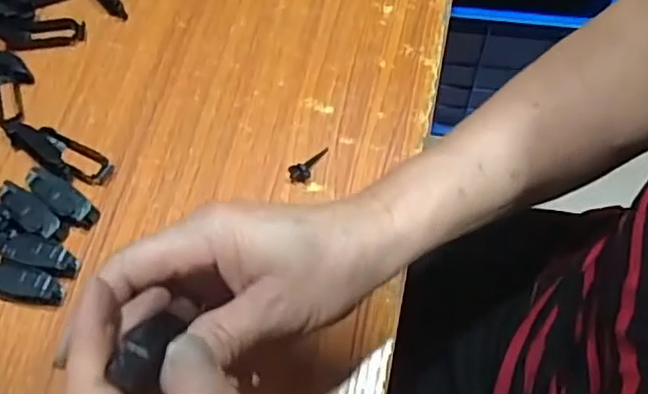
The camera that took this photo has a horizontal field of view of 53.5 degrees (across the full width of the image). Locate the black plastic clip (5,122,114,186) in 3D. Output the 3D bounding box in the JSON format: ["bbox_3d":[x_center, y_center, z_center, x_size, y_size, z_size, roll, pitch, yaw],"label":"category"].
[{"bbox_3d":[-0.171,-0.029,0.409,0.075,0.015,0.025,24,69,12],"label":"black plastic clip"}]

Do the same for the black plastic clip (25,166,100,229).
[{"bbox_3d":[-0.161,0.001,0.395,0.050,0.015,0.017,35,72,16],"label":"black plastic clip"}]

